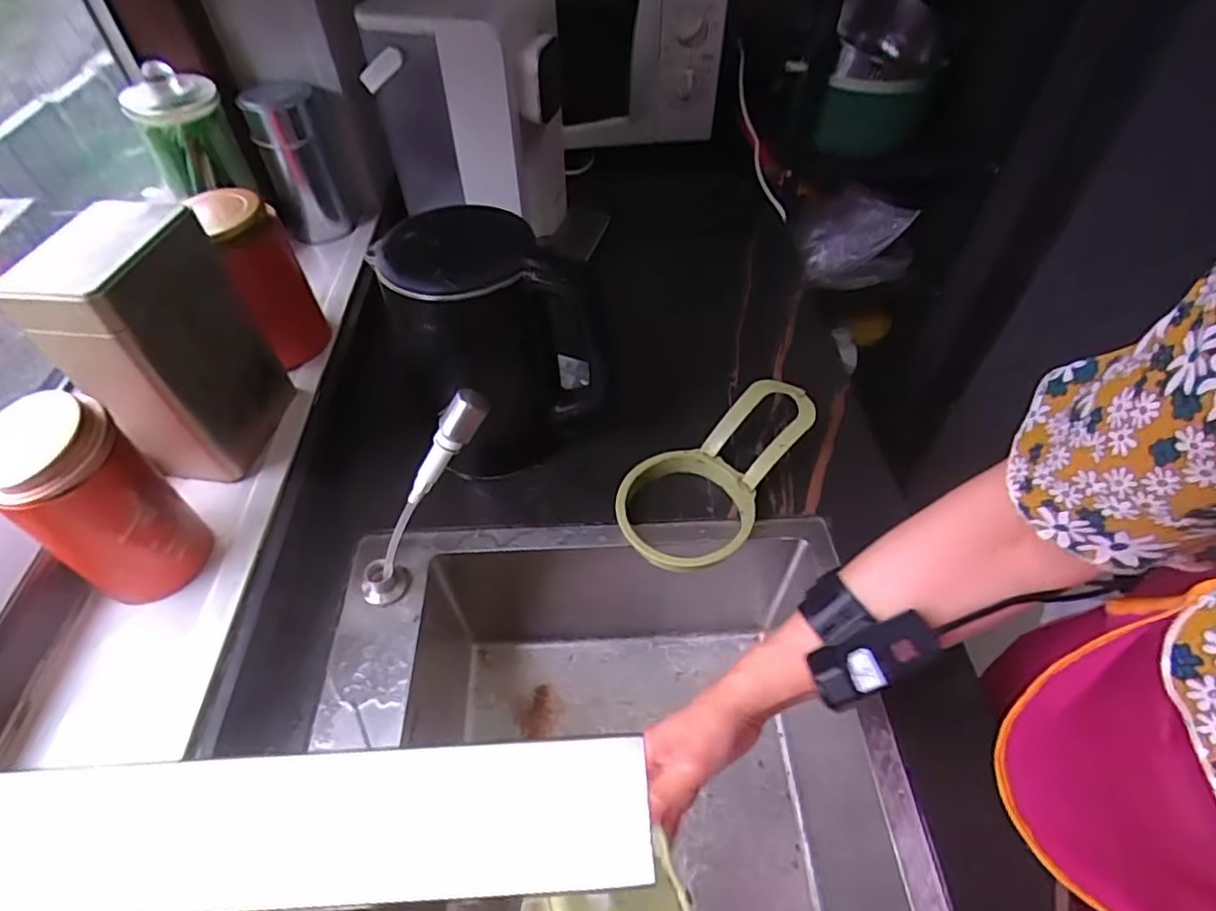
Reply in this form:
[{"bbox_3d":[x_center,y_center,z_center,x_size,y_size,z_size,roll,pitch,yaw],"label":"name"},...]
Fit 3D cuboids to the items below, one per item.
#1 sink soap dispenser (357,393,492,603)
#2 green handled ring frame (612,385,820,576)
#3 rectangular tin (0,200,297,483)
[{"bbox_3d":[-0.150,0.043,0.497,0.033,0.231,0.029,6,41,-36],"label":"sink soap dispenser"},{"bbox_3d":[0.102,0.008,0.600,0.123,0.069,0.225,27,55,22],"label":"green handled ring frame"},{"bbox_3d":[-0.365,-0.093,0.523,0.082,0.203,0.126,2,49,2],"label":"rectangular tin"}]

